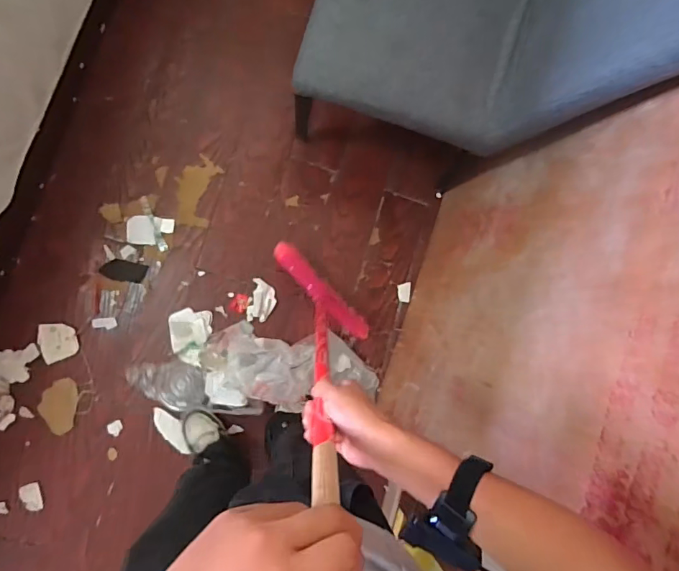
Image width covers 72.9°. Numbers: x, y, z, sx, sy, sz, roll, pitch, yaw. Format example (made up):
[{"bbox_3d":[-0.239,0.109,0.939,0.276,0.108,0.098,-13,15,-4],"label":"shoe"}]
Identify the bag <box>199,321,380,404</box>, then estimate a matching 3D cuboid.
[{"bbox_3d":[-0.126,0.221,1.274,0.495,0.121,0.182,7,87,-9],"label":"bag"}]

